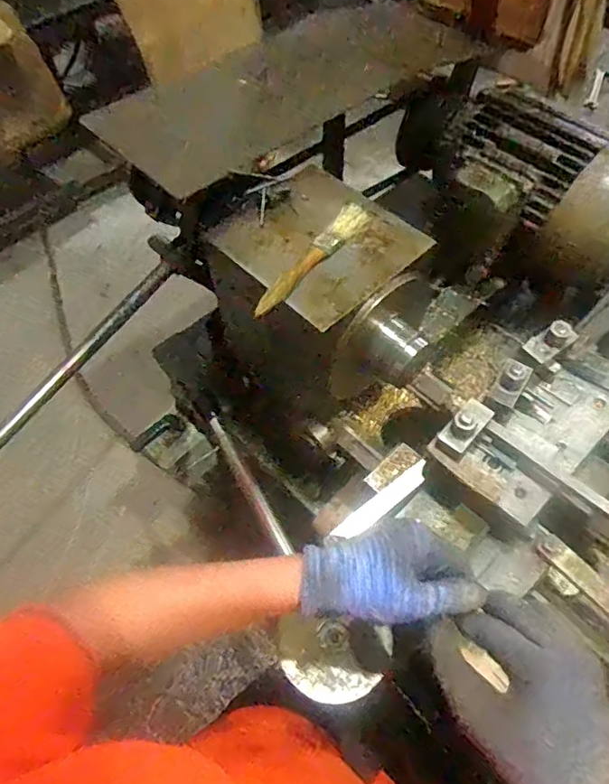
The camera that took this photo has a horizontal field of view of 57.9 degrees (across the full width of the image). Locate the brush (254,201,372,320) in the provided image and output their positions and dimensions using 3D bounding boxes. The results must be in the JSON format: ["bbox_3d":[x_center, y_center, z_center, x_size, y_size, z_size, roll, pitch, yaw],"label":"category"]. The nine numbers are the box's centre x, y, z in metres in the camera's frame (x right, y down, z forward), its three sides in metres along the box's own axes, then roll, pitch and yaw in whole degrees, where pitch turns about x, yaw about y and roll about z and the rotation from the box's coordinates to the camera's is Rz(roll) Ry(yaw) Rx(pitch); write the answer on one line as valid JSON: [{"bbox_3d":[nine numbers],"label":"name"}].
[{"bbox_3d":[0.008,-0.122,0.511,0.026,0.021,0.154,33,63,21],"label":"brush"}]

